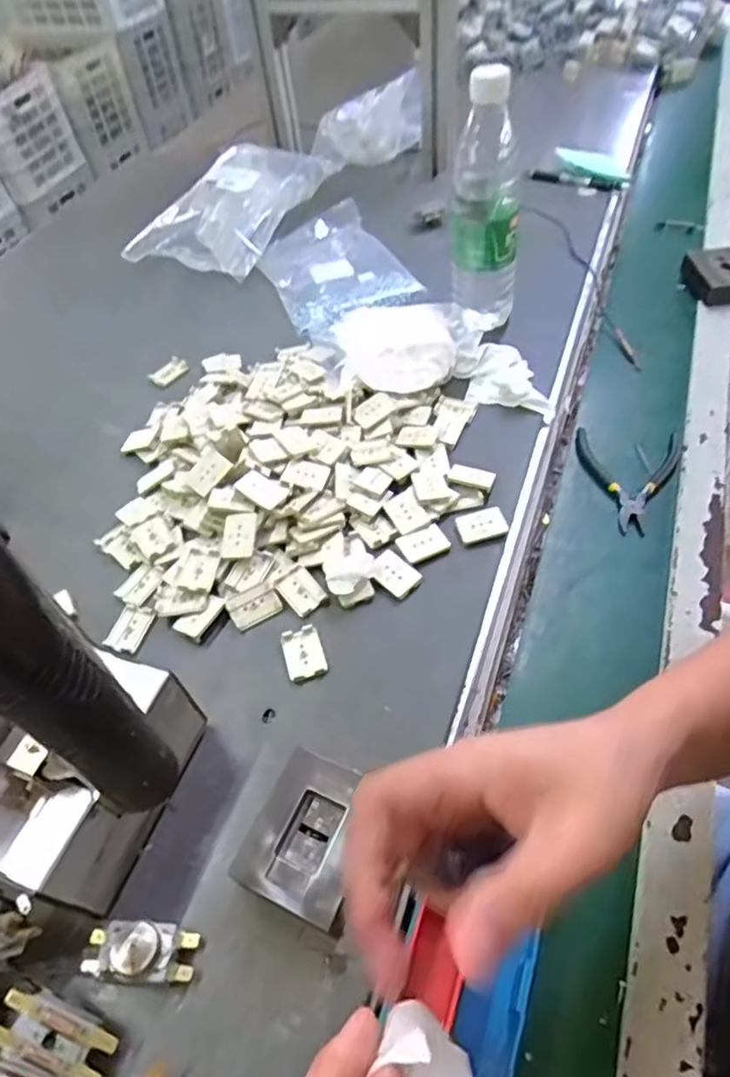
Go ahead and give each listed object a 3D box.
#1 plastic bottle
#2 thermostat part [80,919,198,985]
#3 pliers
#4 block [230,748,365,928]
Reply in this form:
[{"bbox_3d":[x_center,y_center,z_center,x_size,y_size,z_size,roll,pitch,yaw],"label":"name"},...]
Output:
[{"bbox_3d":[0.117,-0.328,0.607,0.065,0.215,0.065,4,52,9],"label":"plastic bottle"},{"bbox_3d":[-0.124,0.226,0.347,0.059,0.026,0.028,1,51,6],"label":"thermostat part"},{"bbox_3d":[0.241,-0.055,0.580,0.094,0.007,0.122,6,52,10],"label":"pliers"},{"bbox_3d":[-0.031,0.176,0.376,0.062,0.027,0.080,19,55,20],"label":"block"}]

